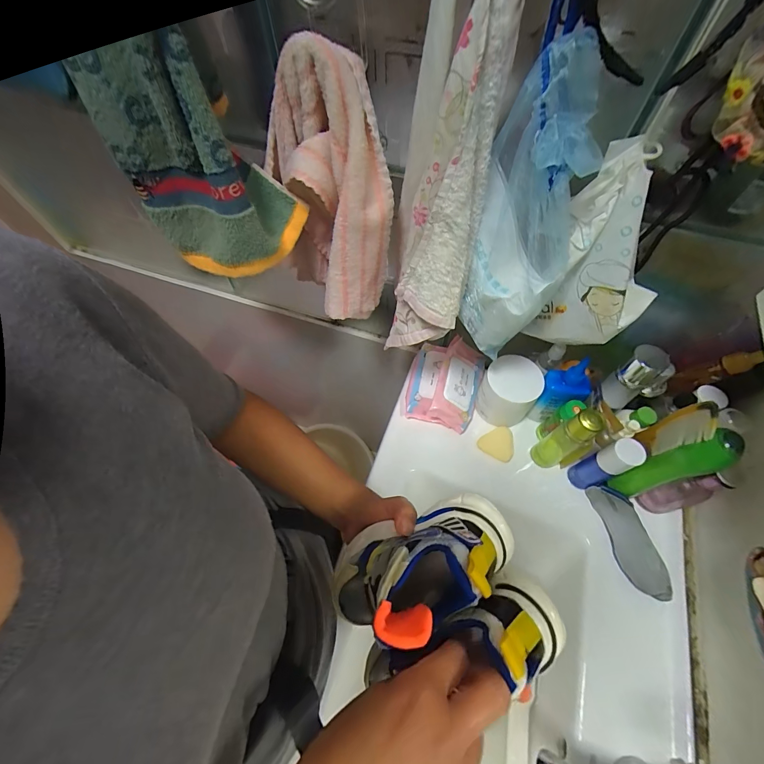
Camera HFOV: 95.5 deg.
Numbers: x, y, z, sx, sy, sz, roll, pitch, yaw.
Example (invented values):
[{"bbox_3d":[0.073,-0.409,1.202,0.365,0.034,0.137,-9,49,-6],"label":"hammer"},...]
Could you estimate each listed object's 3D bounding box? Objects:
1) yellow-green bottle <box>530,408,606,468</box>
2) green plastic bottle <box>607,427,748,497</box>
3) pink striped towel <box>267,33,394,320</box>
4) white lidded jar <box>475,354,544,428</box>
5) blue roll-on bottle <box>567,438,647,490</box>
[{"bbox_3d":[0.276,0.088,0.524,0.038,0.157,0.040,-1,61,1],"label":"yellow-green bottle"},{"bbox_3d":[0.371,0.113,0.455,0.039,0.190,0.034,7,62,5],"label":"green plastic bottle"},{"bbox_3d":[-0.064,-0.221,0.429,0.105,0.278,0.143,-30,65,-15],"label":"pink striped towel"},{"bbox_3d":[0.218,0.015,0.602,0.093,0.103,0.086,-1,61,1],"label":"white lidded jar"},{"bbox_3d":[0.330,0.125,0.515,0.037,0.136,0.037,-1,61,1],"label":"blue roll-on bottle"}]

